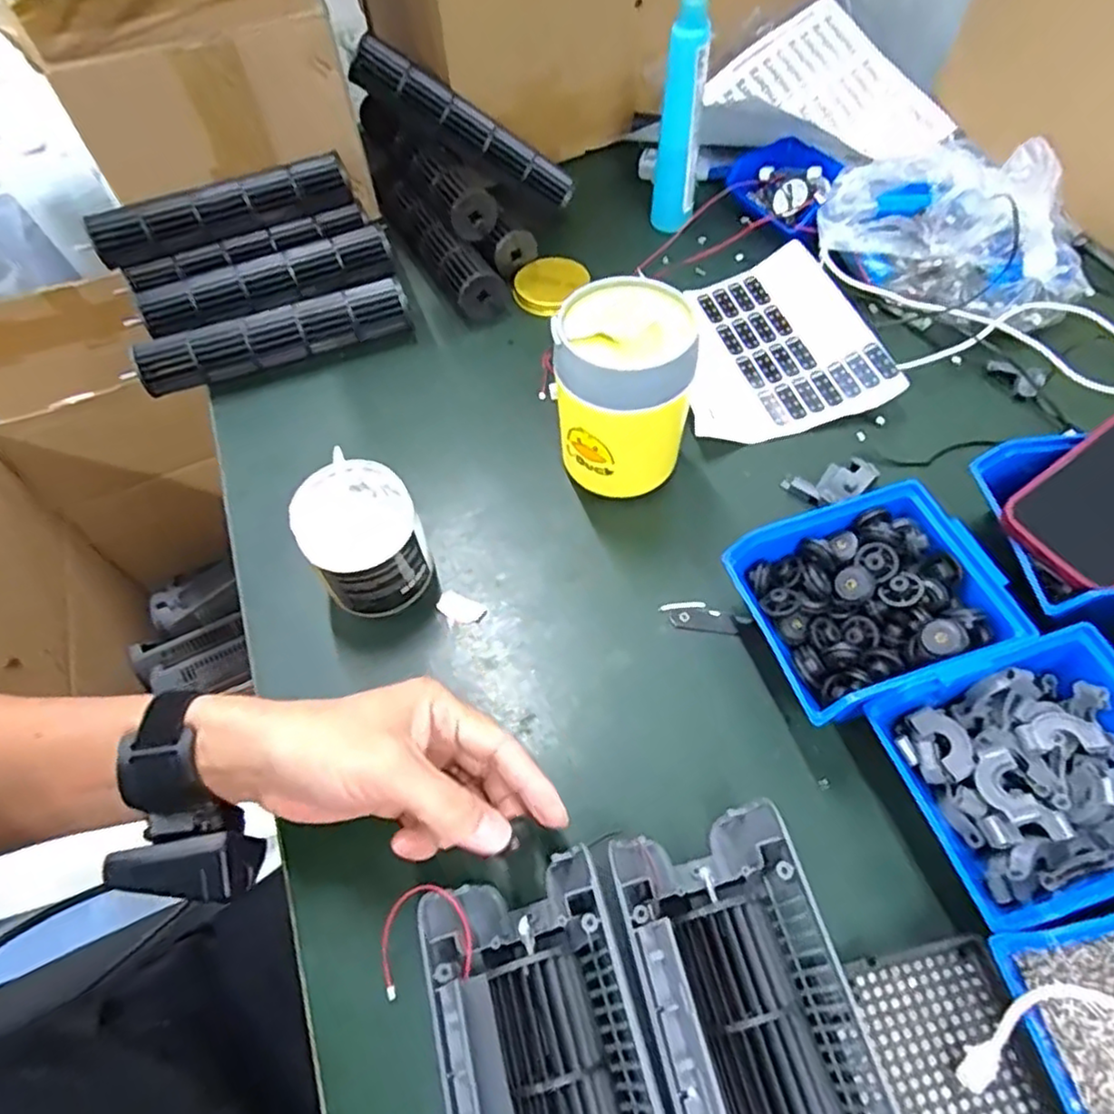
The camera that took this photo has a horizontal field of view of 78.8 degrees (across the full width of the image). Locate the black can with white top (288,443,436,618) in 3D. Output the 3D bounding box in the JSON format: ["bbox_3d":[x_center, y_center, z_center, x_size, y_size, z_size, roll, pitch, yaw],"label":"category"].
[{"bbox_3d":[-0.125,-0.009,0.448,0.070,0.083,0.074,-21,59,-10],"label":"black can with white top"}]

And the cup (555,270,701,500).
[{"bbox_3d":[0.045,-0.106,0.465,0.086,0.138,0.078,11,59,10],"label":"cup"}]

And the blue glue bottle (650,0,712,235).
[{"bbox_3d":[0.111,-0.399,0.612,0.040,0.194,0.037,7,59,7],"label":"blue glue bottle"}]

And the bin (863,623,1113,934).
[{"bbox_3d":[0.248,0.113,0.351,0.127,0.057,0.116,-15,58,-6],"label":"bin"}]

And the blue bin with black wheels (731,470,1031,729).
[{"bbox_3d":[0.184,0.031,0.410,0.131,0.064,0.115,-17,59,-8],"label":"blue bin with black wheels"}]

